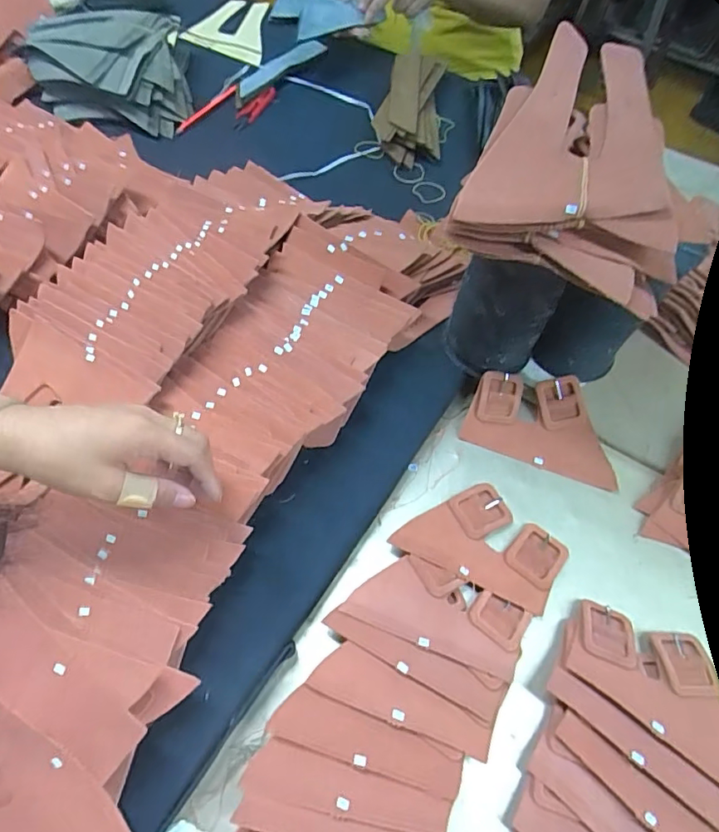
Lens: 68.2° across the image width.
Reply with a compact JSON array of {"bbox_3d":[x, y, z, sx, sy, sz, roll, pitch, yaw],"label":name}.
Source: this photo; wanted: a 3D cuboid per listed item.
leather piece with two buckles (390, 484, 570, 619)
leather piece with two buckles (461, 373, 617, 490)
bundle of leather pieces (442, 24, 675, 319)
[{"bbox_3d":[0.117,0.113,0.498,0.146,0.021,0.095,23,63,11],"label":"leather piece with two buckles"},{"bbox_3d":[0.194,0.004,0.555,0.154,0.014,0.098,20,80,3],"label":"leather piece with two buckles"},{"bbox_3d":[0.171,-0.188,0.403,0.154,0.084,0.175,20,62,9],"label":"bundle of leather pieces"}]

